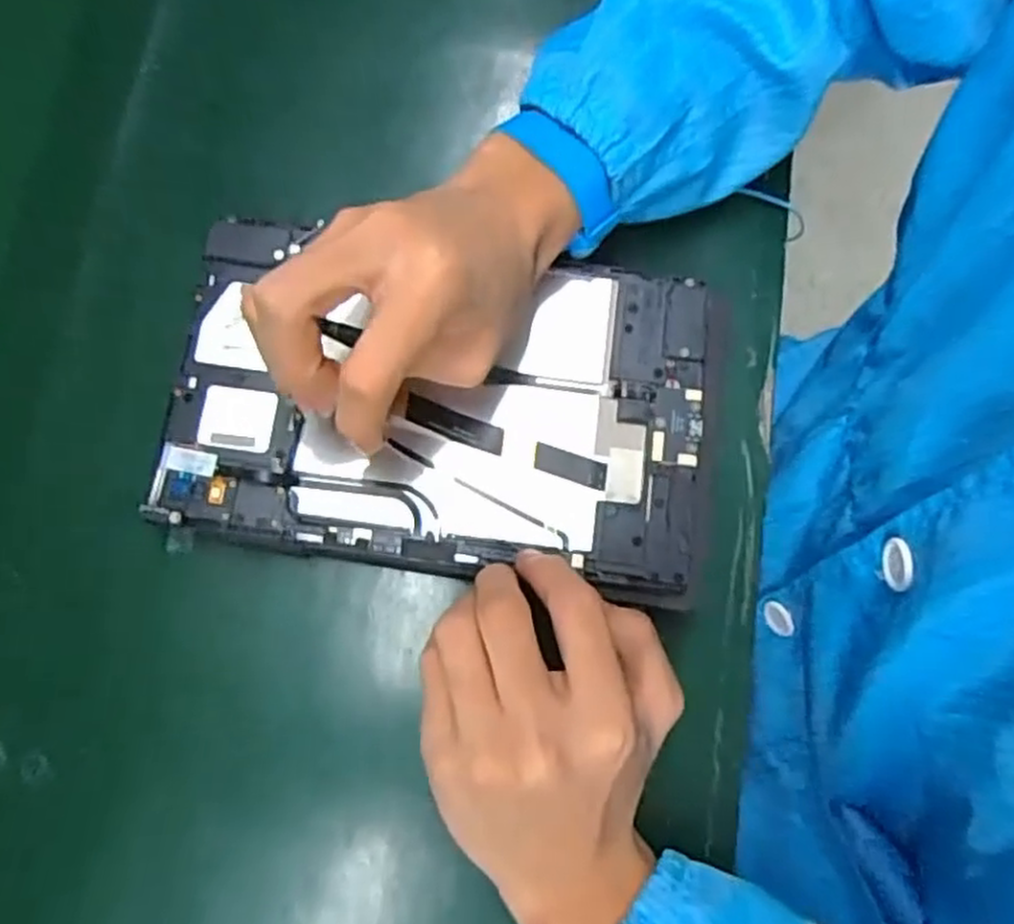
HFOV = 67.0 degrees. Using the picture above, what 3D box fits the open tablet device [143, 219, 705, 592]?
[{"bbox_3d":[-0.031,-0.030,0.352,0.236,0.012,0.148,7,77,0],"label":"open tablet device"}]

